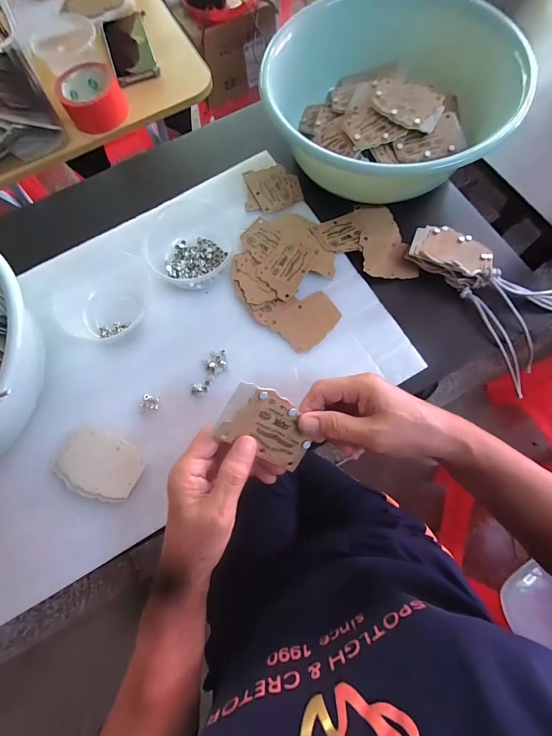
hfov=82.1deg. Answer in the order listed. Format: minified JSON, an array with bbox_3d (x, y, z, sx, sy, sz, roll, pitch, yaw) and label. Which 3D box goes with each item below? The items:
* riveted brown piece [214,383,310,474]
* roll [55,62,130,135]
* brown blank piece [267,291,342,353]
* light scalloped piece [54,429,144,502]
[{"bbox_3d":[-0.005,0.051,0.269,0.082,0.005,0.055,32,95,-21],"label":"riveted brown piece"},{"bbox_3d":[-0.309,-0.459,0.537,0.100,0.046,0.095,-1,74,3],"label":"roll"},{"bbox_3d":[0.037,-0.053,0.375,0.078,0.004,0.056,-31,75,-6],"label":"brown blank piece"},{"bbox_3d":[-0.190,0.102,0.338,0.093,0.007,0.063,13,75,7],"label":"light scalloped piece"}]

